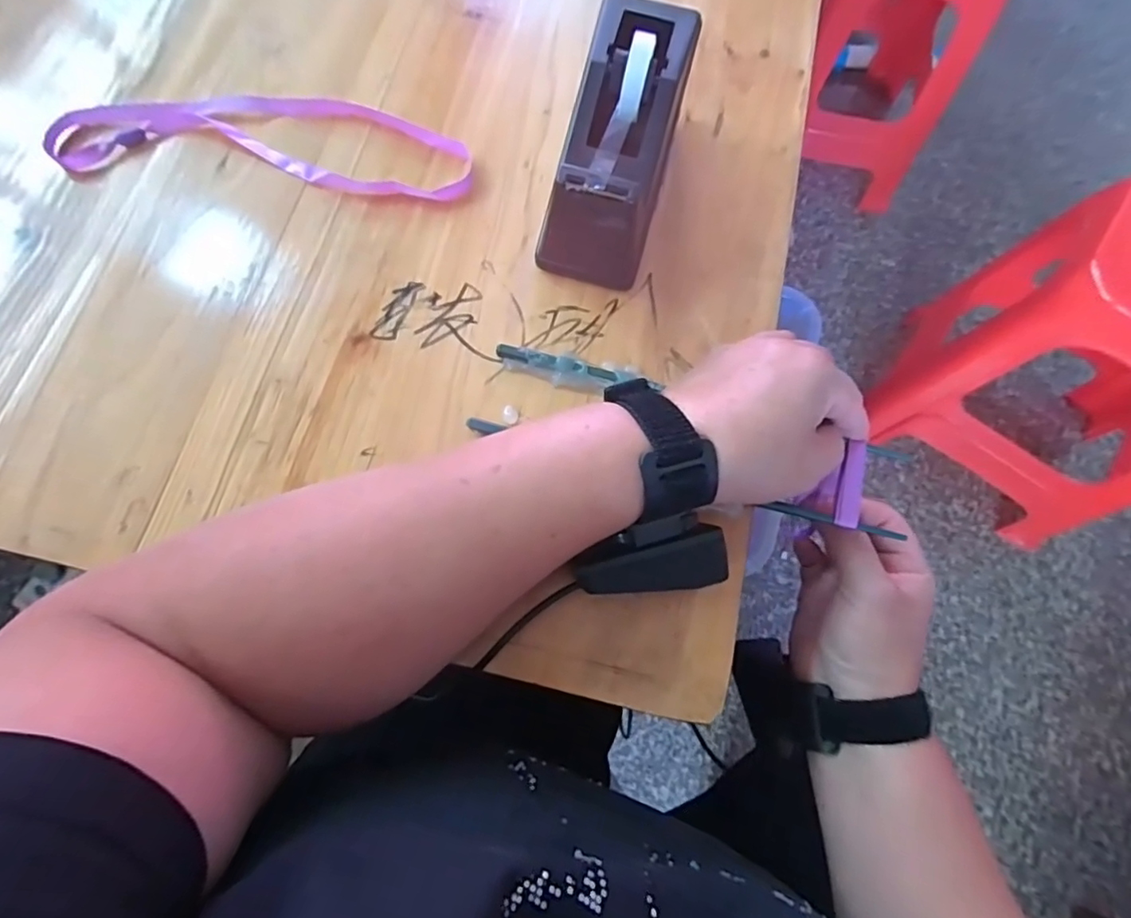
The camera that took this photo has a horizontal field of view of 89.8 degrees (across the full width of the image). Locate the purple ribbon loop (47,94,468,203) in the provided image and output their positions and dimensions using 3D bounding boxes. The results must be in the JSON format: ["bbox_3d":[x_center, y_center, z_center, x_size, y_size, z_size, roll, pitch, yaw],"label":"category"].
[{"bbox_3d":[-0.187,-0.205,0.360,0.254,0.012,0.074,2,72,-2],"label":"purple ribbon loop"}]

